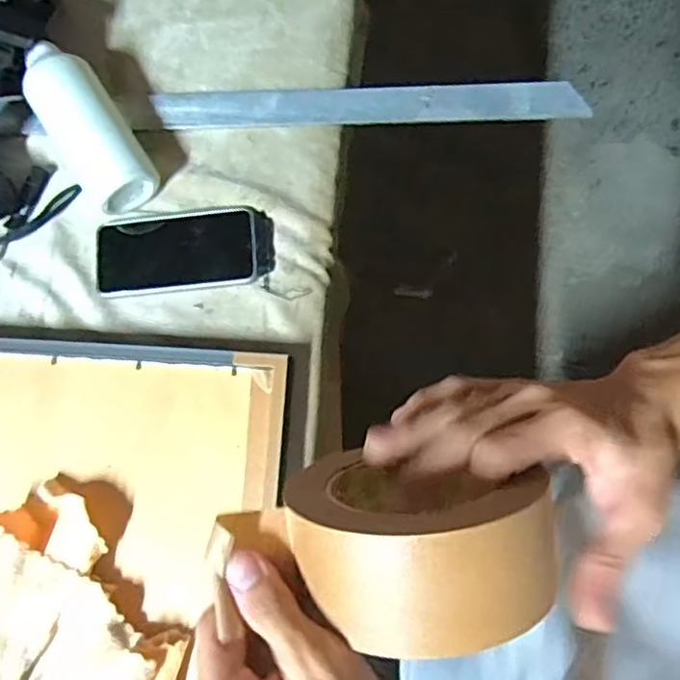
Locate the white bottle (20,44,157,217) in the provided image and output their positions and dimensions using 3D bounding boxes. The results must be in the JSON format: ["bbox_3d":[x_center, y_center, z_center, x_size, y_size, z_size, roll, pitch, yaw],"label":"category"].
[{"bbox_3d":[-0.246,-0.208,0.630,0.067,0.072,0.168,-34,79,-5],"label":"white bottle"}]

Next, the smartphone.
[{"bbox_3d":[-0.160,-0.088,0.634,0.157,0.009,0.080,-5,78,1],"label":"smartphone"}]

